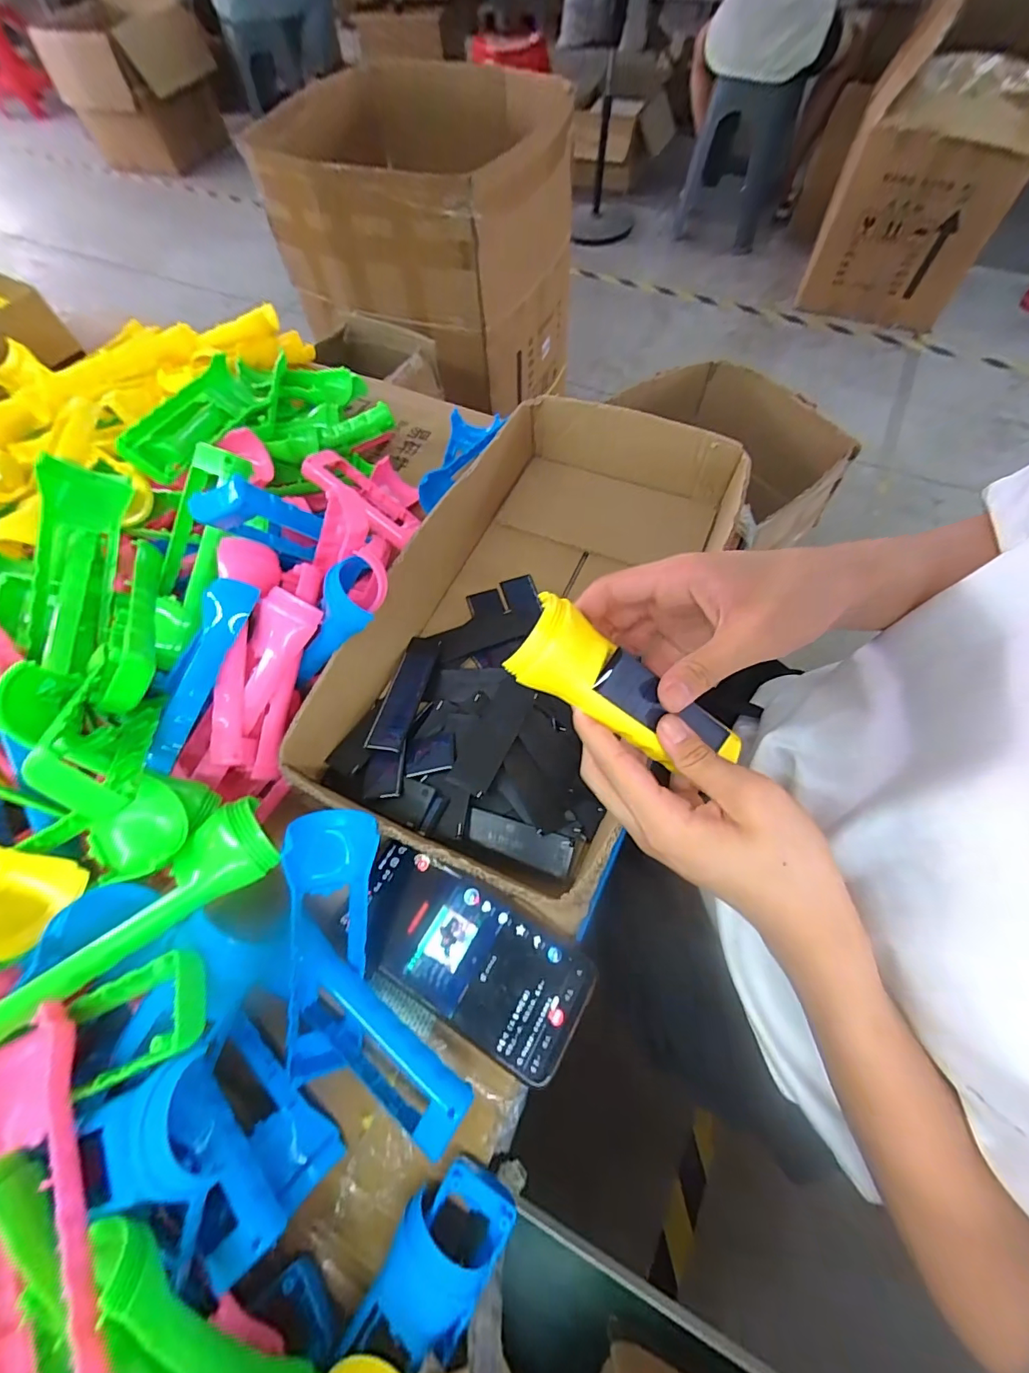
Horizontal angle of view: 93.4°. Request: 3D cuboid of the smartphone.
[{"bbox_3d":[-0.038,0.171,0.318,0.172,0.007,0.077,23,67,14],"label":"smartphone"}]

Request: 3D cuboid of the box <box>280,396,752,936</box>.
[{"bbox_3d":[0.026,-0.059,0.412,0.241,0.096,0.419,22,67,14],"label":"box"}]

